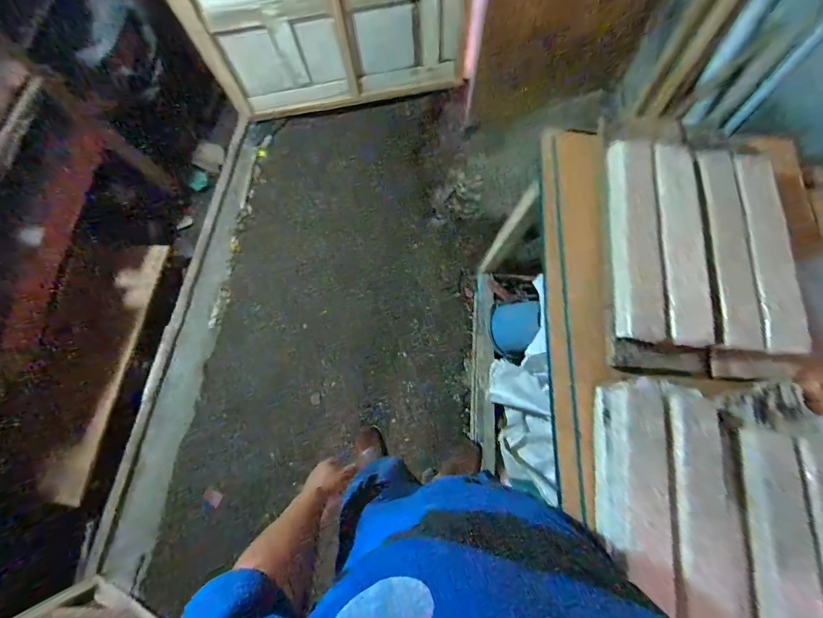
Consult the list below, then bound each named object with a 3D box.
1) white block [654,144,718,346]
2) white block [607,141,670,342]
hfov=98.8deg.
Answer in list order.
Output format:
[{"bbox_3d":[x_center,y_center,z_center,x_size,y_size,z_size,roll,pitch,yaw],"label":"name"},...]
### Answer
[{"bbox_3d":[0.475,-0.122,0.621,0.077,0.039,0.363,1,75,1],"label":"white block"},{"bbox_3d":[0.394,-0.131,0.619,0.084,0.039,0.376,4,75,1],"label":"white block"}]

